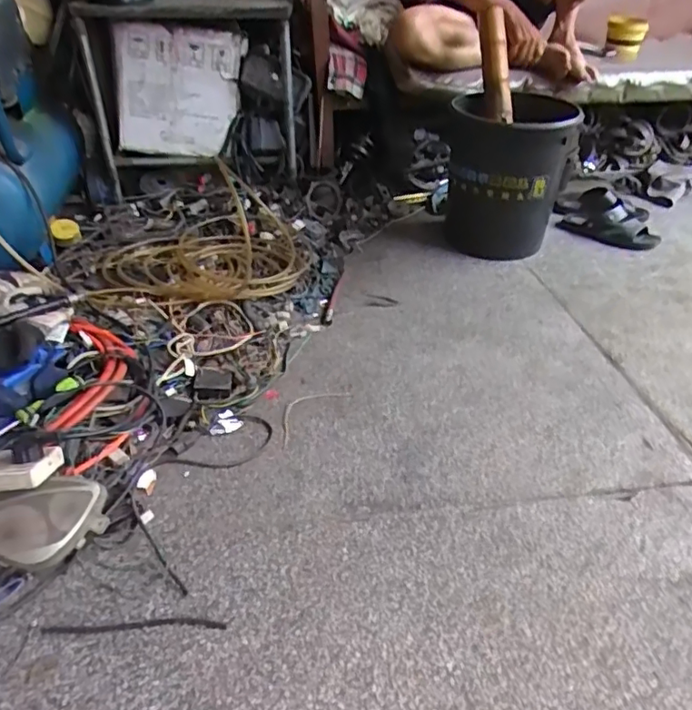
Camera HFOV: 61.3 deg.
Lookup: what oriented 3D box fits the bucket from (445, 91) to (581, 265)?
[{"bbox_3d":[0.414,-0.487,1.551,0.308,0.330,0.319,9,37,8],"label":"bucket"}]

